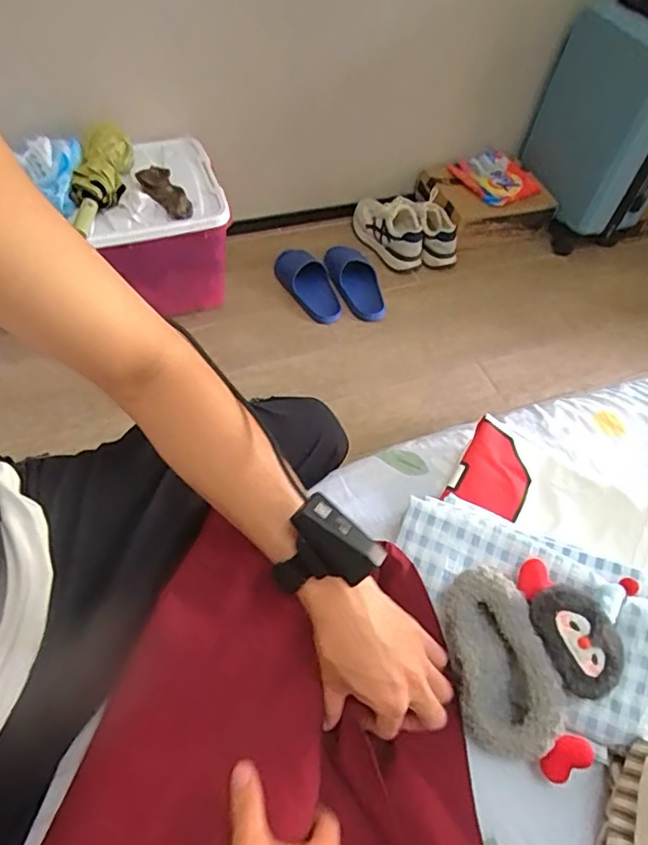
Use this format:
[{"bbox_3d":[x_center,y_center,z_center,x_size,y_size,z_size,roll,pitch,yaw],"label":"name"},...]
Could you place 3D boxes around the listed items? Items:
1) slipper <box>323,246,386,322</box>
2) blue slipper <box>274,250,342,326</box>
[{"bbox_3d":[0.077,-0.376,1.501,0.105,0.066,0.256,-18,58,-18],"label":"slipper"},{"bbox_3d":[-0.025,-0.351,1.472,0.105,0.083,0.225,-28,61,-23],"label":"blue slipper"}]

